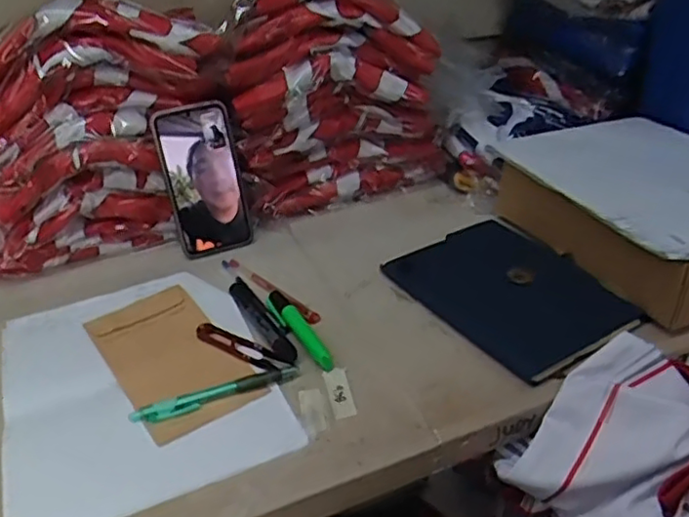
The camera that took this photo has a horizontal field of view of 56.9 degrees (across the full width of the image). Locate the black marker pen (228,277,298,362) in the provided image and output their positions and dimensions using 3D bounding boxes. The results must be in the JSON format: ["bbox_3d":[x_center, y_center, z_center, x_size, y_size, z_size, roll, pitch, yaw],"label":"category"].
[{"bbox_3d":[-0.080,0.058,0.613,0.022,0.015,0.138,-18,35,-23],"label":"black marker pen"}]

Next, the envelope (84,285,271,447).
[{"bbox_3d":[-0.160,0.086,0.582,0.099,0.011,0.191,-23,37,-29],"label":"envelope"}]

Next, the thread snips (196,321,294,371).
[{"bbox_3d":[-0.094,0.081,0.584,0.103,0.008,0.022,17,37,28],"label":"thread snips"}]

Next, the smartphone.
[{"bbox_3d":[-0.156,-0.087,0.705,0.084,0.164,0.019,-15,23,-15],"label":"smartphone"}]

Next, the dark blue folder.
[{"bbox_3d":[0.166,0.028,0.634,0.156,0.019,0.215,-21,36,-26],"label":"dark blue folder"}]

